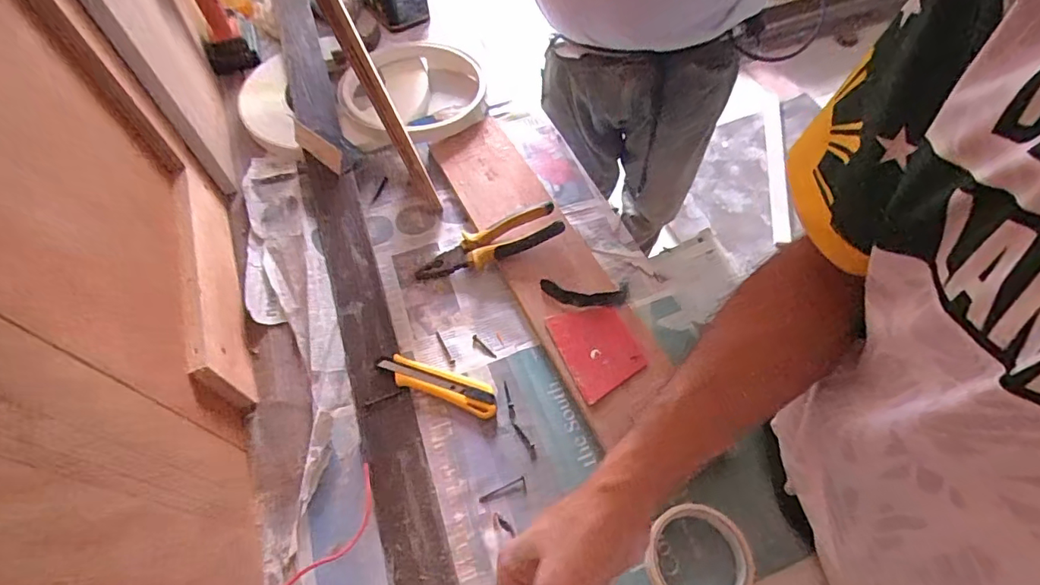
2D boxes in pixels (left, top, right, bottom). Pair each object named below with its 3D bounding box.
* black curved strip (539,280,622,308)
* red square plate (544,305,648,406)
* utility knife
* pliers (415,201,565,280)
[{"bbox_3d":[0.071,0.004,0.606,0.097,0.013,0.025,13,58,9],"label":"black curved strip"},{"bbox_3d":[0.088,0.061,0.578,0.083,0.004,0.107,-20,58,-11],"label":"red square plate"},{"bbox_3d":[-0.089,0.101,0.568,0.138,0.012,0.036,19,59,12],"label":"utility knife"},{"bbox_3d":[-0.040,-0.060,0.645,0.189,0.015,0.050,-23,59,1],"label":"pliers"}]

